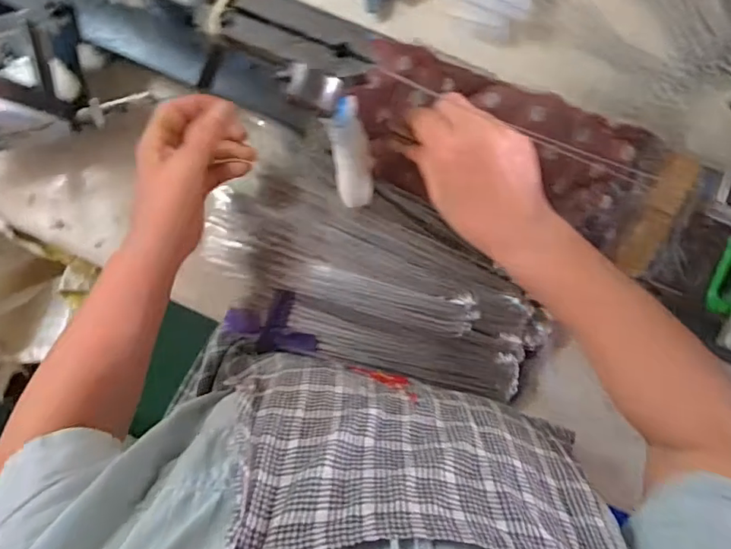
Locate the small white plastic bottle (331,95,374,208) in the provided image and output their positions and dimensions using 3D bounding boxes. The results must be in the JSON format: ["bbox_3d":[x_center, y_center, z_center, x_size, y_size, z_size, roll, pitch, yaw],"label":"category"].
[{"bbox_3d":[-0.011,-0.090,0.404,0.029,0.097,0.026,-1,52,6],"label":"small white plastic bottle"}]

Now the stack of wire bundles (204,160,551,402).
[{"bbox_3d":[0.005,-0.003,0.484,0.324,0.059,0.160,16,95,4],"label":"stack of wire bundles"}]

